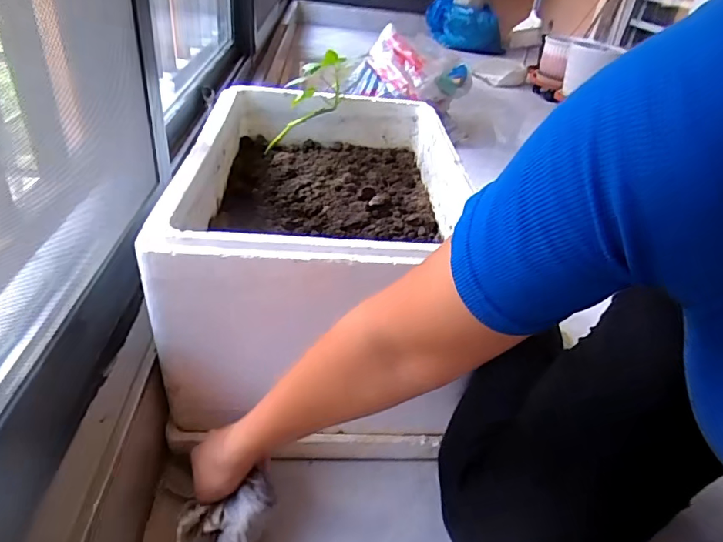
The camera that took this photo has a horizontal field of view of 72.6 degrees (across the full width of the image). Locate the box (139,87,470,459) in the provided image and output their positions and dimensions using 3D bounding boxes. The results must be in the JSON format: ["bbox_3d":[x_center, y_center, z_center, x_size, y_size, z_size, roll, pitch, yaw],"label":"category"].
[{"bbox_3d":[-0.053,-0.040,0.693,0.324,0.269,0.480,4,34,-6],"label":"box"}]

